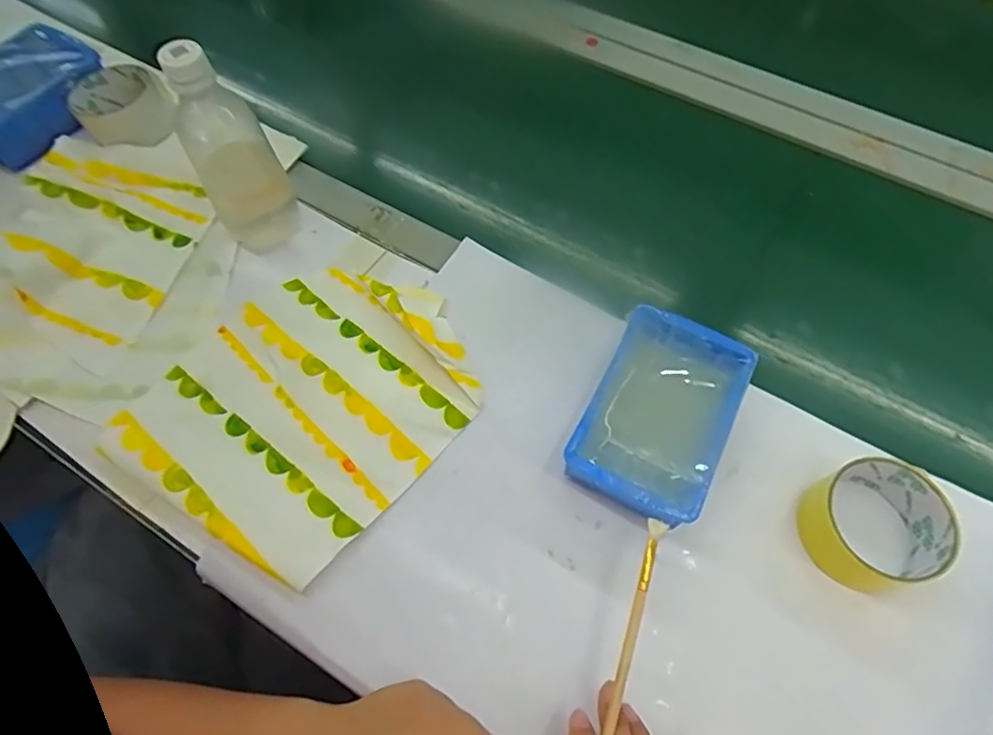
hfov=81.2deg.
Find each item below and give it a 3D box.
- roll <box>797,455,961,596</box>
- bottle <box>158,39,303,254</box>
[{"bbox_3d":[0.265,0.108,0.400,0.080,0.044,0.082,0,63,0],"label":"roll"},{"bbox_3d":[-0.217,-0.176,0.476,0.066,0.170,0.054,-28,66,-13],"label":"bottle"}]

